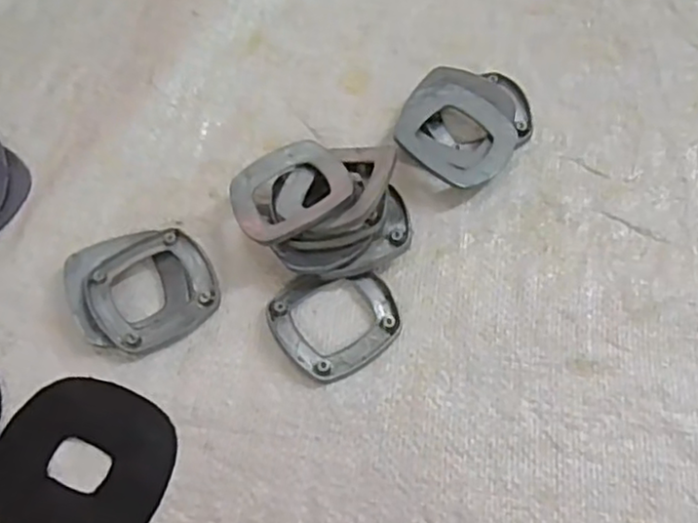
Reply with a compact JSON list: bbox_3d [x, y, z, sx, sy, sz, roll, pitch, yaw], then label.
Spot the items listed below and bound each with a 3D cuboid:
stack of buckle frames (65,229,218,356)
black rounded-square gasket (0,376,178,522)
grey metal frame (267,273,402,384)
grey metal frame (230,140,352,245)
[{"bbox_3d":[-0.107,0.012,0.350,0.069,0.011,0.067,-28,66,-13],"label":"stack of buckle frames"},{"bbox_3d":[-0.124,0.093,0.312,0.080,0.005,0.076,17,65,9],"label":"black rounded-square gasket"},{"bbox_3d":[-0.007,0.028,0.343,0.061,0.007,0.058,-32,67,-14],"label":"grey metal frame"},{"bbox_3d":[-0.031,-0.038,0.356,0.061,0.006,0.058,-29,54,-7],"label":"grey metal frame"}]

